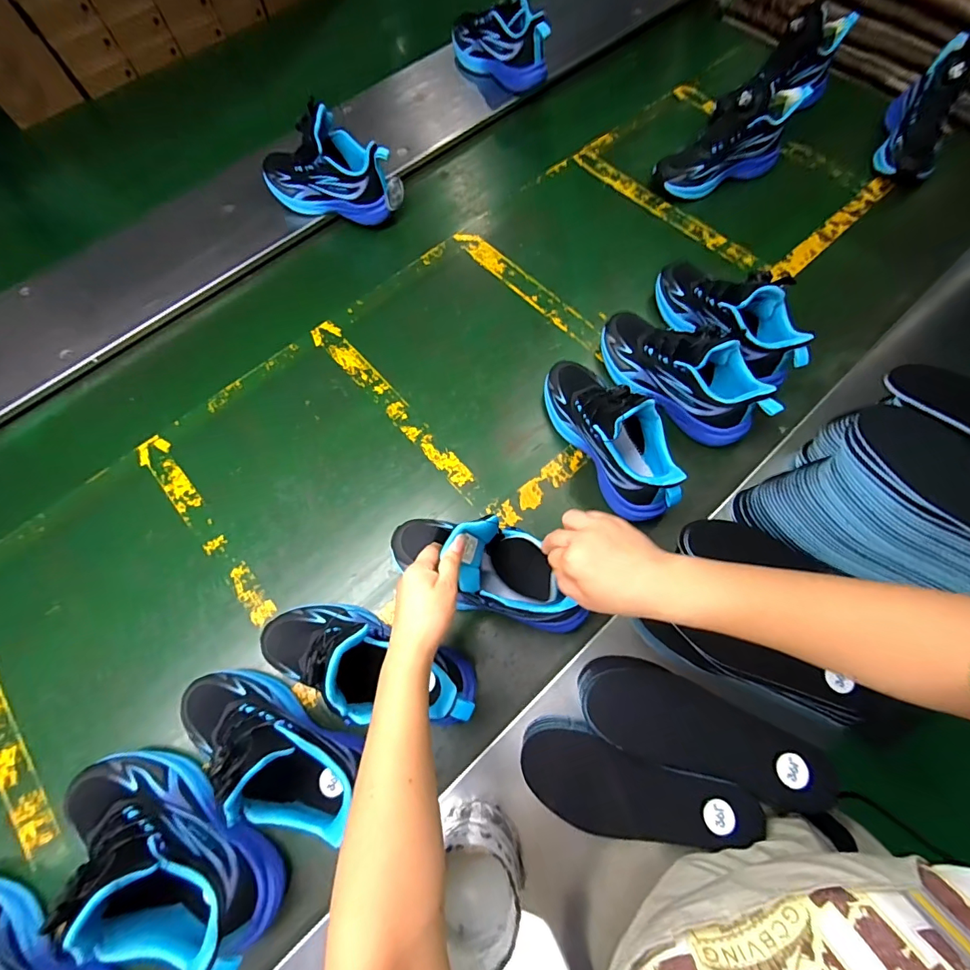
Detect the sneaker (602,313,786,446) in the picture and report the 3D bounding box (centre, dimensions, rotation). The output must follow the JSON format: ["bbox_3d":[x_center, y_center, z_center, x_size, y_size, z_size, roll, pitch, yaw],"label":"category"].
[{"bbox_3d":[0.258,-0.154,0.594,0.235,0.120,0.086,40,76,13],"label":"sneaker"}]

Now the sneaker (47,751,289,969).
[{"bbox_3d":[-0.304,0.342,0.410,0.234,0.141,0.088,29,73,12],"label":"sneaker"}]

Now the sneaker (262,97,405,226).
[{"bbox_3d":[-0.251,-0.506,0.716,0.221,0.148,0.074,8,71,3],"label":"sneaker"}]

